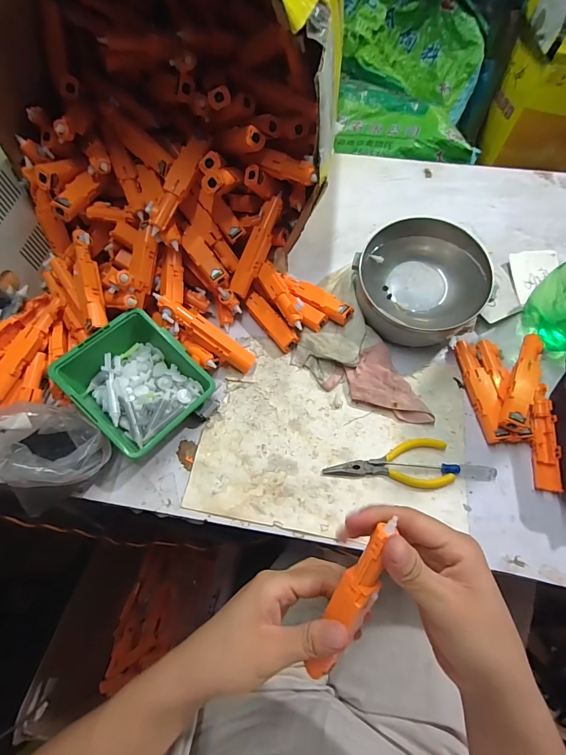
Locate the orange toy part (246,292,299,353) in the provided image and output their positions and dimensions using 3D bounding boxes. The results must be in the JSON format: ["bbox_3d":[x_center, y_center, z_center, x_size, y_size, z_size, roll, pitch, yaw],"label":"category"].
[{"bbox_3d":[-0.016,-0.067,0.448,0.025,0.021,0.083,-36,66,-15],"label":"orange toy part"}]

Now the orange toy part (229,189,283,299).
[{"bbox_3d":[-0.030,-0.157,0.438,0.025,0.016,0.123,25,95,10],"label":"orange toy part"}]

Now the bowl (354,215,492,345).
[{"bbox_3d":[0.162,-0.113,0.433,0.137,0.074,0.132,-19,63,-7],"label":"bowl"}]

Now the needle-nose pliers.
[{"bbox_3d":[0.109,0.091,0.380,0.129,0.008,0.050,-4,62,1],"label":"needle-nose pliers"}]

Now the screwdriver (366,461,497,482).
[{"bbox_3d":[0.157,0.095,0.379,0.127,0.010,0.015,3,63,4],"label":"screwdriver"}]

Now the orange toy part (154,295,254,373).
[{"bbox_3d":[-0.088,-0.048,0.412,0.127,0.019,0.029,35,70,-13],"label":"orange toy part"}]

